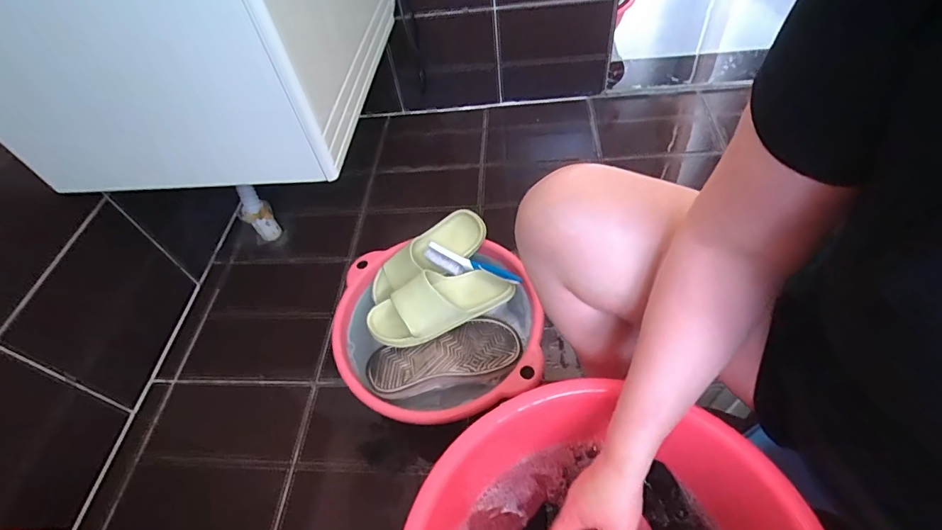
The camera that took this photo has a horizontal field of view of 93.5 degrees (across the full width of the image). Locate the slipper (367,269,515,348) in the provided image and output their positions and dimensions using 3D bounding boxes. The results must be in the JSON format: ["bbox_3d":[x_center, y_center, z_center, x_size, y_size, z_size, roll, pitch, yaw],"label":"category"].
[{"bbox_3d":[-0.051,0.058,0.734,0.234,0.057,0.097,-25,53,-11],"label":"slipper"}]

